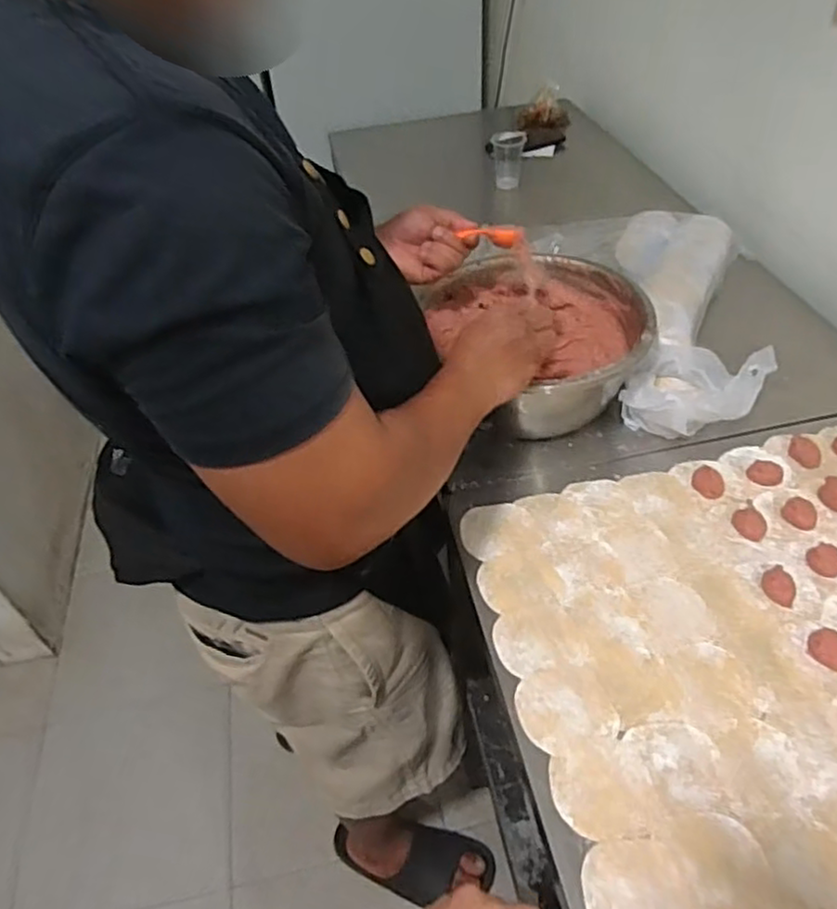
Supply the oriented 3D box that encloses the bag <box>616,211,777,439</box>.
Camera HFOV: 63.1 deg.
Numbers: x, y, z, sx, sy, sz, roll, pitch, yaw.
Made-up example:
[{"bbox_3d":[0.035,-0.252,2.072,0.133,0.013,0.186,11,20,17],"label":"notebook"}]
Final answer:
[{"bbox_3d":[0.372,-0.201,0.949,0.175,0.089,0.446,4,45,11],"label":"bag"}]

